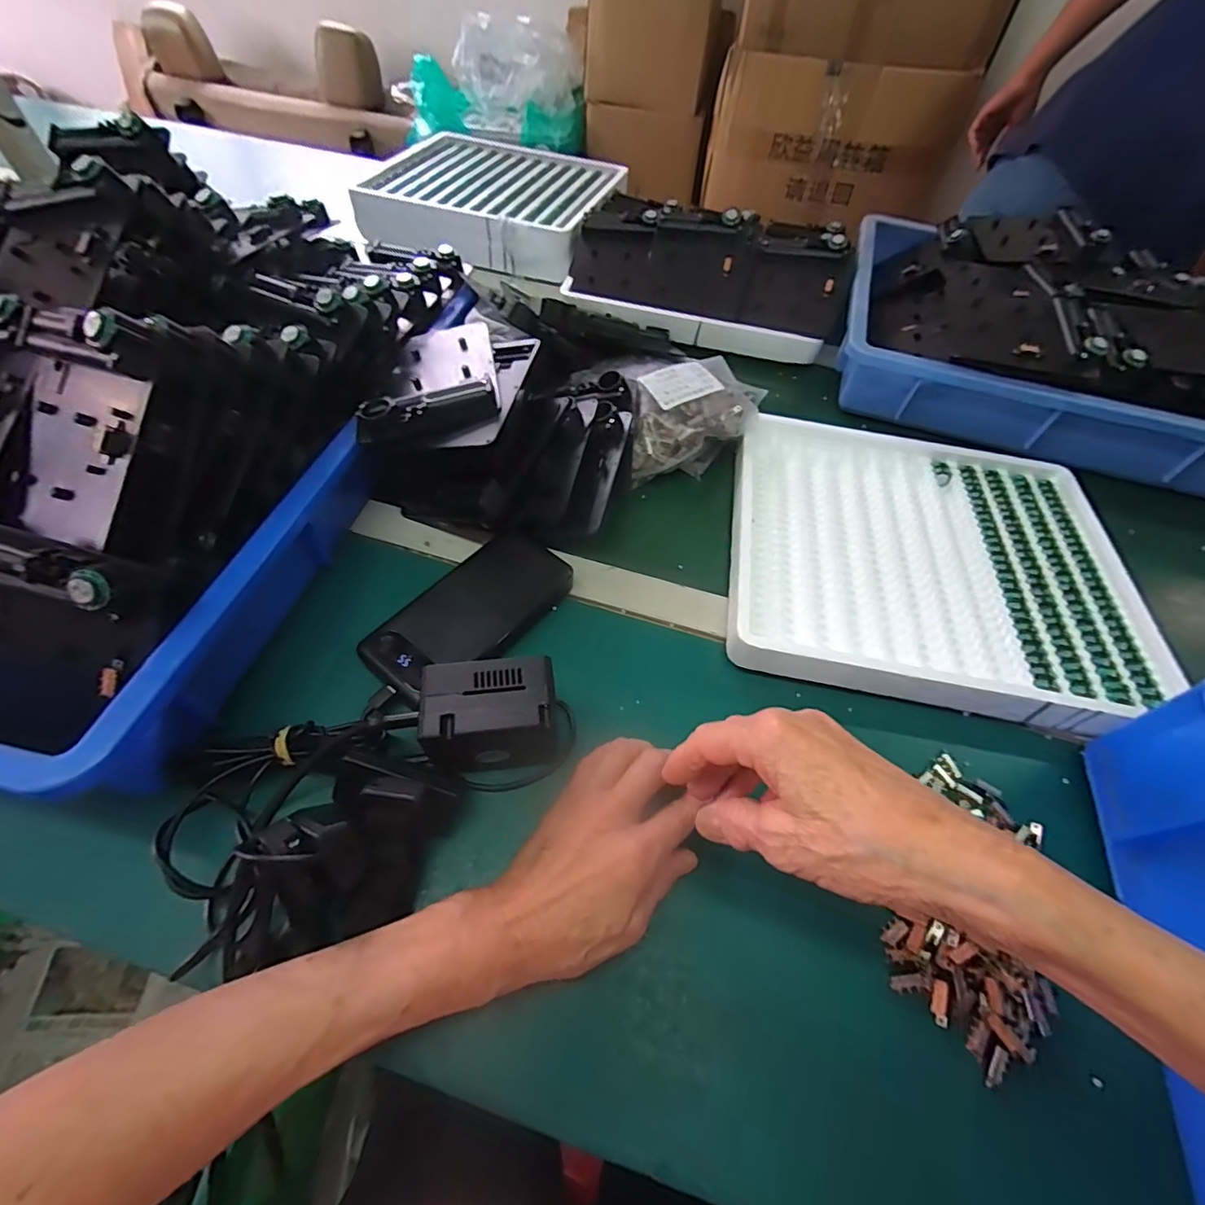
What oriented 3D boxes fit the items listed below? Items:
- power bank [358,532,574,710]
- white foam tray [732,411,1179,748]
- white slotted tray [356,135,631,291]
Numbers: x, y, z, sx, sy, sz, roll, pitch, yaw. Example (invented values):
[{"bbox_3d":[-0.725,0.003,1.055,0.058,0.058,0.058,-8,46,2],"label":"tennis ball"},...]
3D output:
[{"bbox_3d":[-0.094,0.008,0.391,0.069,0.033,0.149,37,60,21],"label":"power bank"},{"bbox_3d":[0.271,-0.051,0.454,0.318,0.032,0.299,11,54,4],"label":"white foam tray"},{"bbox_3d":[-0.154,-0.601,0.790,0.331,0.055,0.326,17,55,8],"label":"white slotted tray"}]

